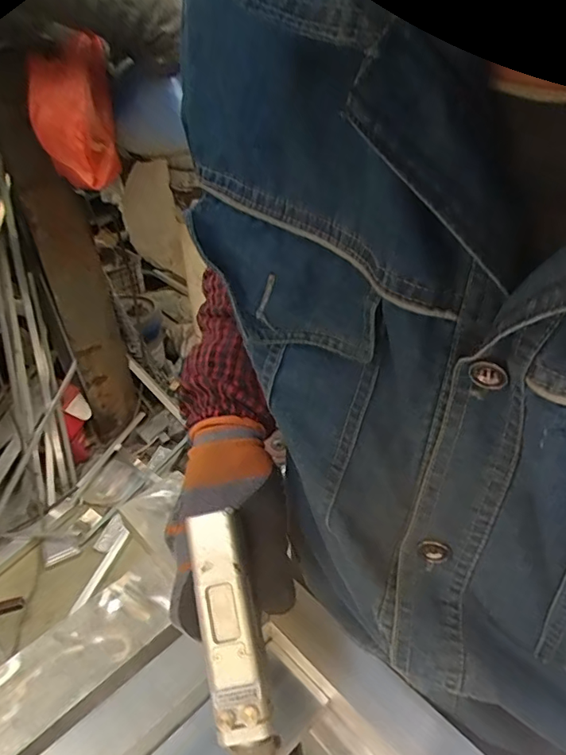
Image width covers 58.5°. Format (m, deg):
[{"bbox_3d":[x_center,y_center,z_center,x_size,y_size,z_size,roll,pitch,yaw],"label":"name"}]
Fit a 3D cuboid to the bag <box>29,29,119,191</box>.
[{"bbox_3d":[-0.522,-0.656,1.279,0.195,0.307,0.219,-12,35,-10],"label":"bag"}]

